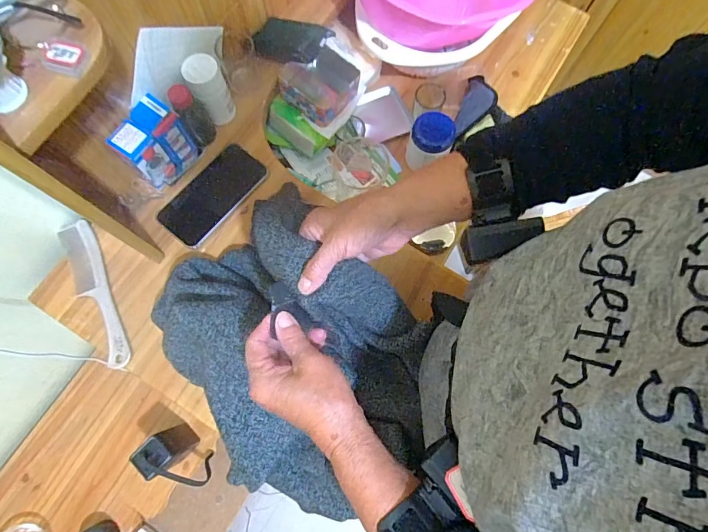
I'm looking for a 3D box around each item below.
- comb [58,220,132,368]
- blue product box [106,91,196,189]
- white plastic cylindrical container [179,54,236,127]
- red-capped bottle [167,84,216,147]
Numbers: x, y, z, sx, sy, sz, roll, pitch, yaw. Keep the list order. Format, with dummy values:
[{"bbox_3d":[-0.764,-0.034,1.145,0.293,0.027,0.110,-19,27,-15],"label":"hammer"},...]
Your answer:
[{"bbox_3d":[-0.352,0.035,0.567,0.047,0.009,0.214,-27,77,-8],"label":"comb"},{"bbox_3d":[-0.274,-0.167,0.575,0.051,0.099,0.084,34,77,8],"label":"blue product box"},{"bbox_3d":[-0.207,-0.253,0.596,0.045,0.093,0.046,0,75,-1],"label":"white plastic cylindrical container"},{"bbox_3d":[-0.228,-0.214,0.589,0.036,0.099,0.034,0,75,-1],"label":"red-capped bottle"}]

